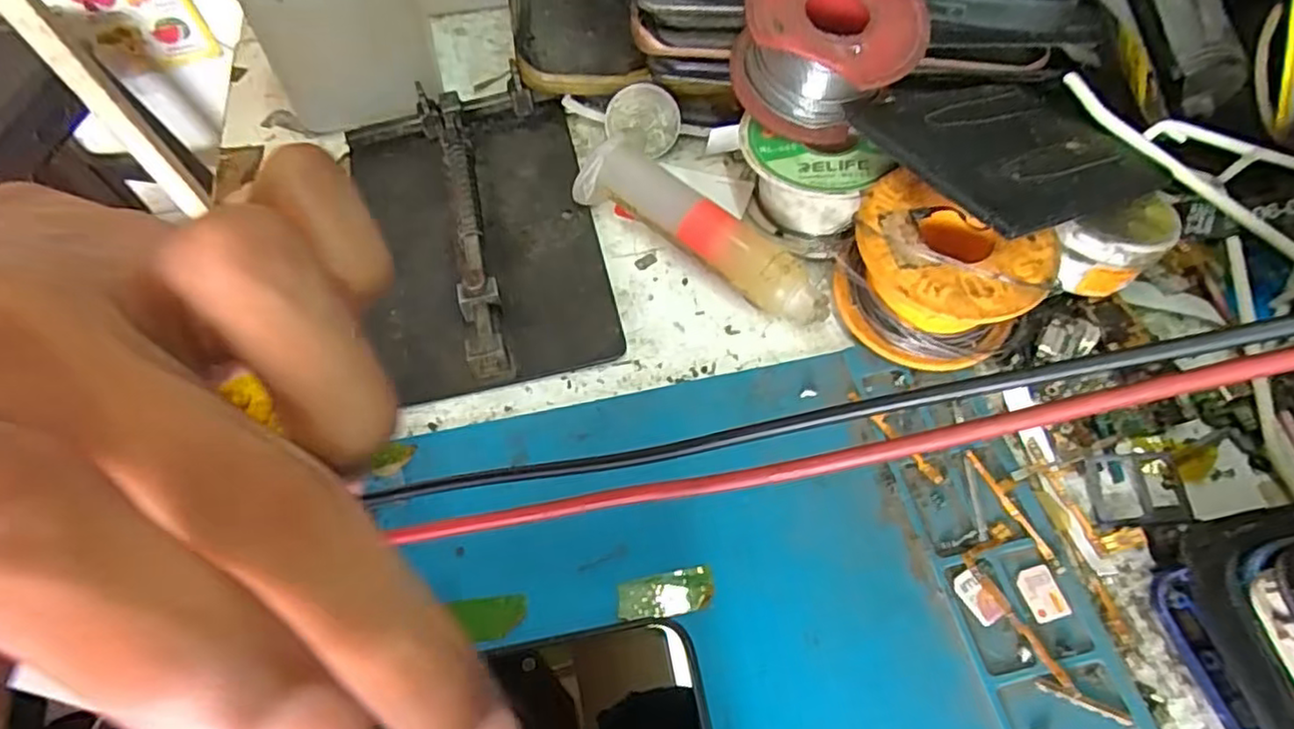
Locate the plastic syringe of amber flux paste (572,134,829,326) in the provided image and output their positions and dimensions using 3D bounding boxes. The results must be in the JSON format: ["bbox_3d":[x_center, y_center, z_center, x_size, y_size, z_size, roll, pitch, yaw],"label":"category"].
[{"bbox_3d":[0.019,-0.042,0.213,0.087,0.020,0.020,32,67,18],"label":"plastic syringe of amber flux paste"}]

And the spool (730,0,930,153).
[{"bbox_3d":[0.053,-0.095,0.203,0.052,0.034,0.045,21,63,12],"label":"spool"}]

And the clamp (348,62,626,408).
[{"bbox_3d":[-0.056,-0.045,0.222,0.073,0.016,0.115,-13,61,-6],"label":"clamp"}]

